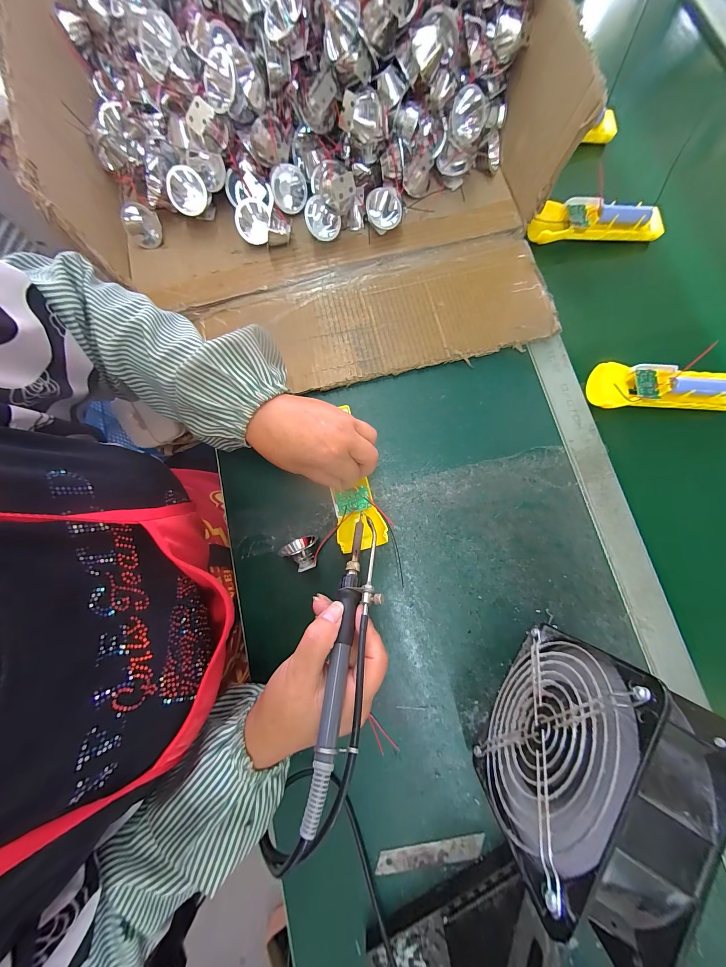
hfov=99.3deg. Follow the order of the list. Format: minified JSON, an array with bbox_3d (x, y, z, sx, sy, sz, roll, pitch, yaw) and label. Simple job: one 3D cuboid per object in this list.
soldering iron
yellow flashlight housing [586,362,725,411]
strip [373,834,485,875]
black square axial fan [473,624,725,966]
[{"bbox_3d":[-0.014,0.116,0.220,0.039,0.015,0.211,10,53,2],"label":"soldering iron"},{"bbox_3d":[0.340,-0.108,0.350,0.156,0.026,0.048,0,79,1],"label":"yellow flashlight housing"},{"bbox_3d":[0.063,0.347,0.288,0.100,0.006,0.017,-10,79,-1],"label":"strip"},{"bbox_3d":[0.157,0.201,0.235,0.056,0.153,0.144,31,81,7],"label":"black square axial fan"}]

